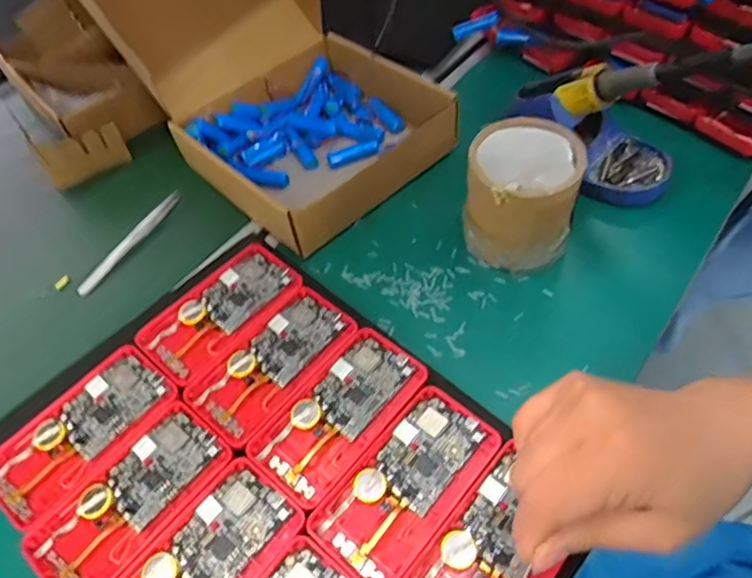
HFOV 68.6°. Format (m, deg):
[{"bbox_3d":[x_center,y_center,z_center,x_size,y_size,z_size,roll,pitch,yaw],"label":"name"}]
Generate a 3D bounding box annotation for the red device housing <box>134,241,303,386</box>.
[{"bbox_3d":[-0.119,0.018,0.428,0.065,0.018,0.121,34,63,26],"label":"red device housing"}]

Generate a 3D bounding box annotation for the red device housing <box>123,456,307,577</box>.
[{"bbox_3d":[-0.102,0.161,0.318,0.060,0.008,0.121,33,63,26],"label":"red device housing"}]

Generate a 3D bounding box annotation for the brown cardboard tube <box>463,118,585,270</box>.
[{"bbox_3d":[0.112,-0.070,0.436,0.080,0.094,0.080,0,55,0],"label":"brown cardboard tube"}]

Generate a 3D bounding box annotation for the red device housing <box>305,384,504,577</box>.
[{"bbox_3d":[0.020,0.119,0.340,0.062,0.009,0.121,33,63,26],"label":"red device housing"}]

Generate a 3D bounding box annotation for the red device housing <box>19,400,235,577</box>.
[{"bbox_3d":[-0.153,0.131,0.345,0.062,0.009,0.121,32,62,25],"label":"red device housing"}]

